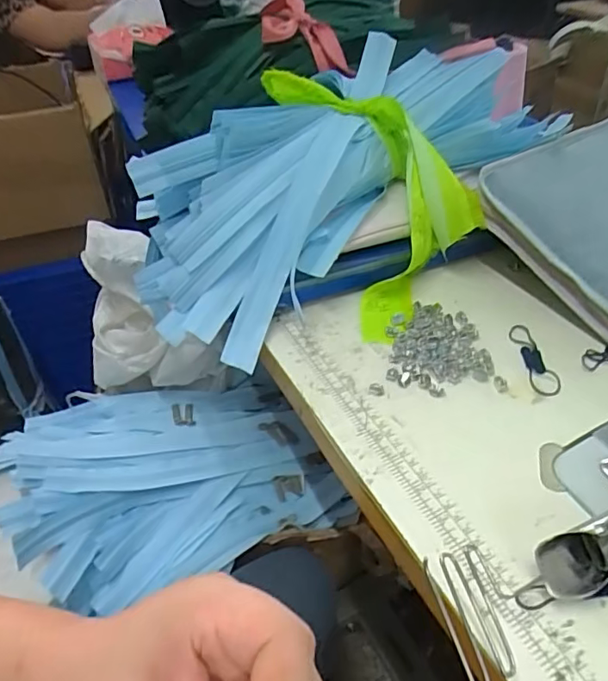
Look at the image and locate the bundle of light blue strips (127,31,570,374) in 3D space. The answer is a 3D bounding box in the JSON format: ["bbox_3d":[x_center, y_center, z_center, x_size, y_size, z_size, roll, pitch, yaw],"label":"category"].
[{"bbox_3d":[0.039,-0.193,0.572,0.509,0.093,0.220,-37,90,-18],"label":"bundle of light blue strips"}]

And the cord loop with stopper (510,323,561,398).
[{"bbox_3d":[0.204,0.017,0.476,0.024,0.006,0.082,-7,43,-3],"label":"cord loop with stopper"}]

